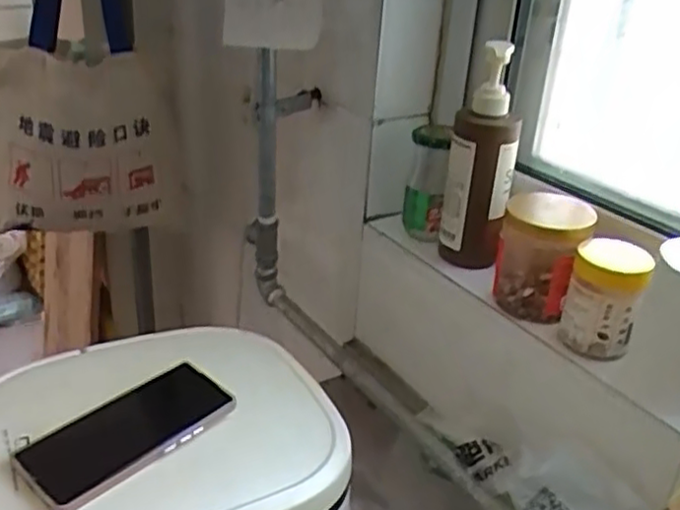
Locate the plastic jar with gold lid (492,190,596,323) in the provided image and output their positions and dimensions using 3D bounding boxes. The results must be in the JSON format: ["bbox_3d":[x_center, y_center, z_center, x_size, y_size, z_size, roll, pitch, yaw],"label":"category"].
[{"bbox_3d":[0.192,0.001,0.669,0.079,0.106,0.073,2,26,-1],"label":"plastic jar with gold lid"}]

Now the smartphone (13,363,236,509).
[{"bbox_3d":[-0.171,0.142,0.568,0.162,0.014,0.081,-28,40,-36],"label":"smartphone"}]

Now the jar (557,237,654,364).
[{"bbox_3d":[0.234,0.040,0.626,0.063,0.090,0.058,12,28,18],"label":"jar"}]

